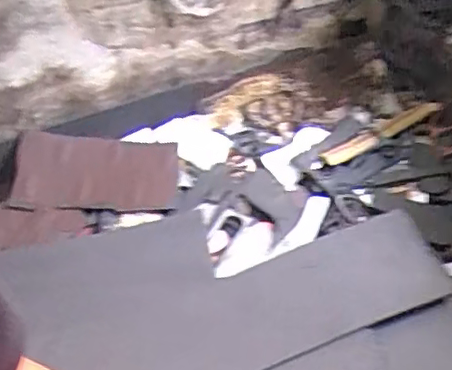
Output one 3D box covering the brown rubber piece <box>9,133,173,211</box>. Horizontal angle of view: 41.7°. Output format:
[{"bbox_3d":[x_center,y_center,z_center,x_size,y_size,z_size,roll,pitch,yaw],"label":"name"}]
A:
[{"bbox_3d":[-0.391,-0.039,1.789,0.488,0.056,0.233,5,78,-4],"label":"brown rubber piece"}]

